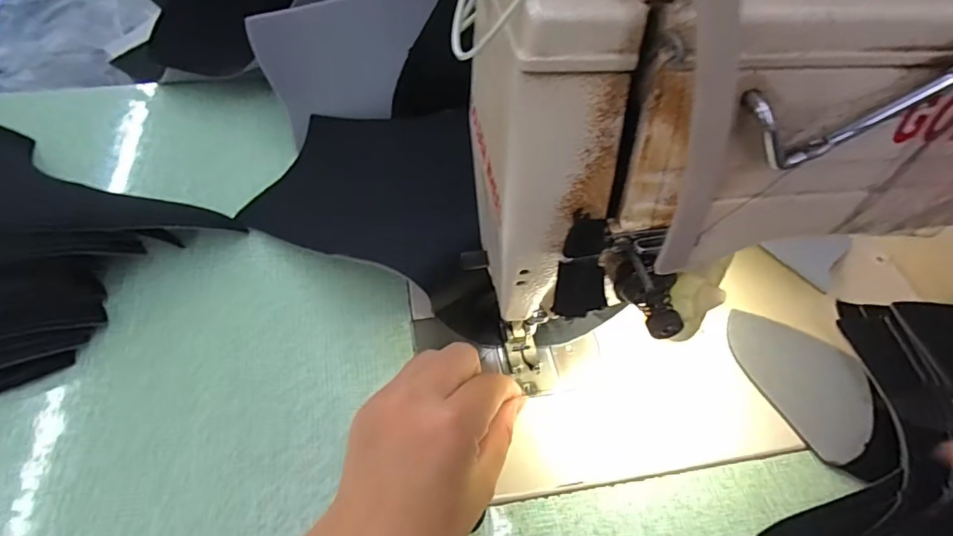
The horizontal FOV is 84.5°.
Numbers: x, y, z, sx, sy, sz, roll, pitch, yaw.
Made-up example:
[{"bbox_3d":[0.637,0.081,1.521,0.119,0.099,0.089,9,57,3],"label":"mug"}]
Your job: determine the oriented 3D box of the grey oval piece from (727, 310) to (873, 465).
[{"bbox_3d":[0.201,0.063,0.322,0.057,0.013,0.098,-17,56,-16],"label":"grey oval piece"}]

